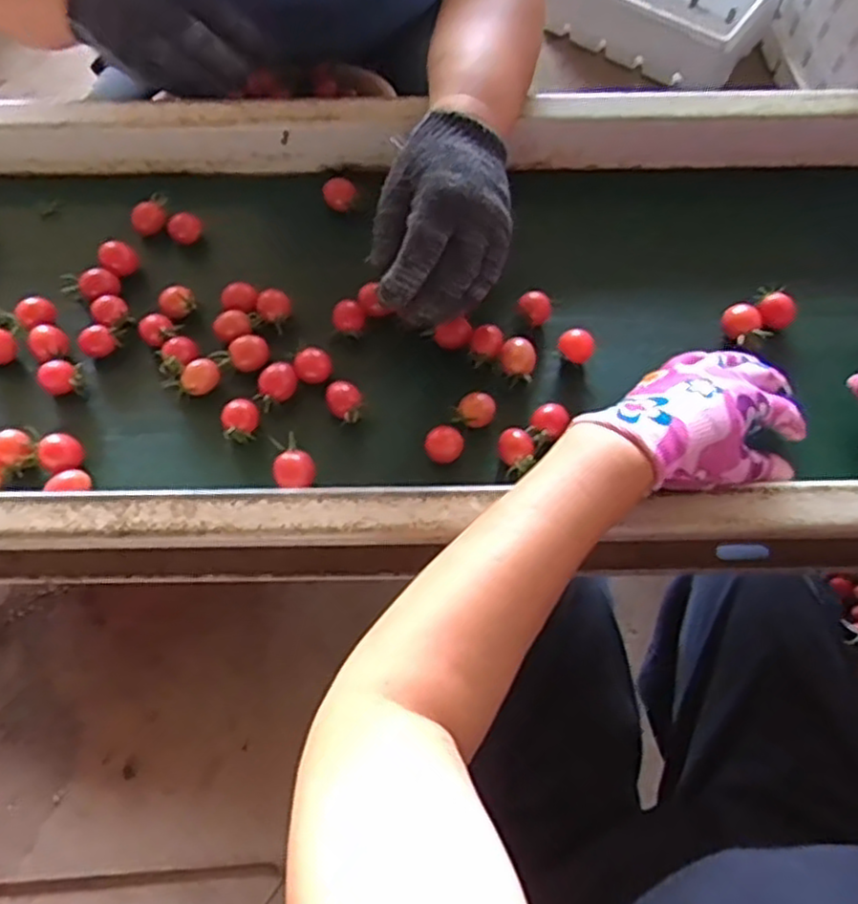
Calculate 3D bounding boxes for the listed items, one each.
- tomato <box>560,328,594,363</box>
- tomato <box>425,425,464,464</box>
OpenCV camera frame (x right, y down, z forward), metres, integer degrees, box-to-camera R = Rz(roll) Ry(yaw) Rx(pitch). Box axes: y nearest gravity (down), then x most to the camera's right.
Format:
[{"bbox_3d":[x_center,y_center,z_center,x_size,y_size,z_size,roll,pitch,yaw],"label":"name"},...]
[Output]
[{"bbox_3d":[0.109,-0.078,0.549,0.026,0.028,0.019,17,64,7],"label":"tomato"},{"bbox_3d":[0.011,-0.004,0.511,0.026,0.021,0.022,4,63,0],"label":"tomato"}]

